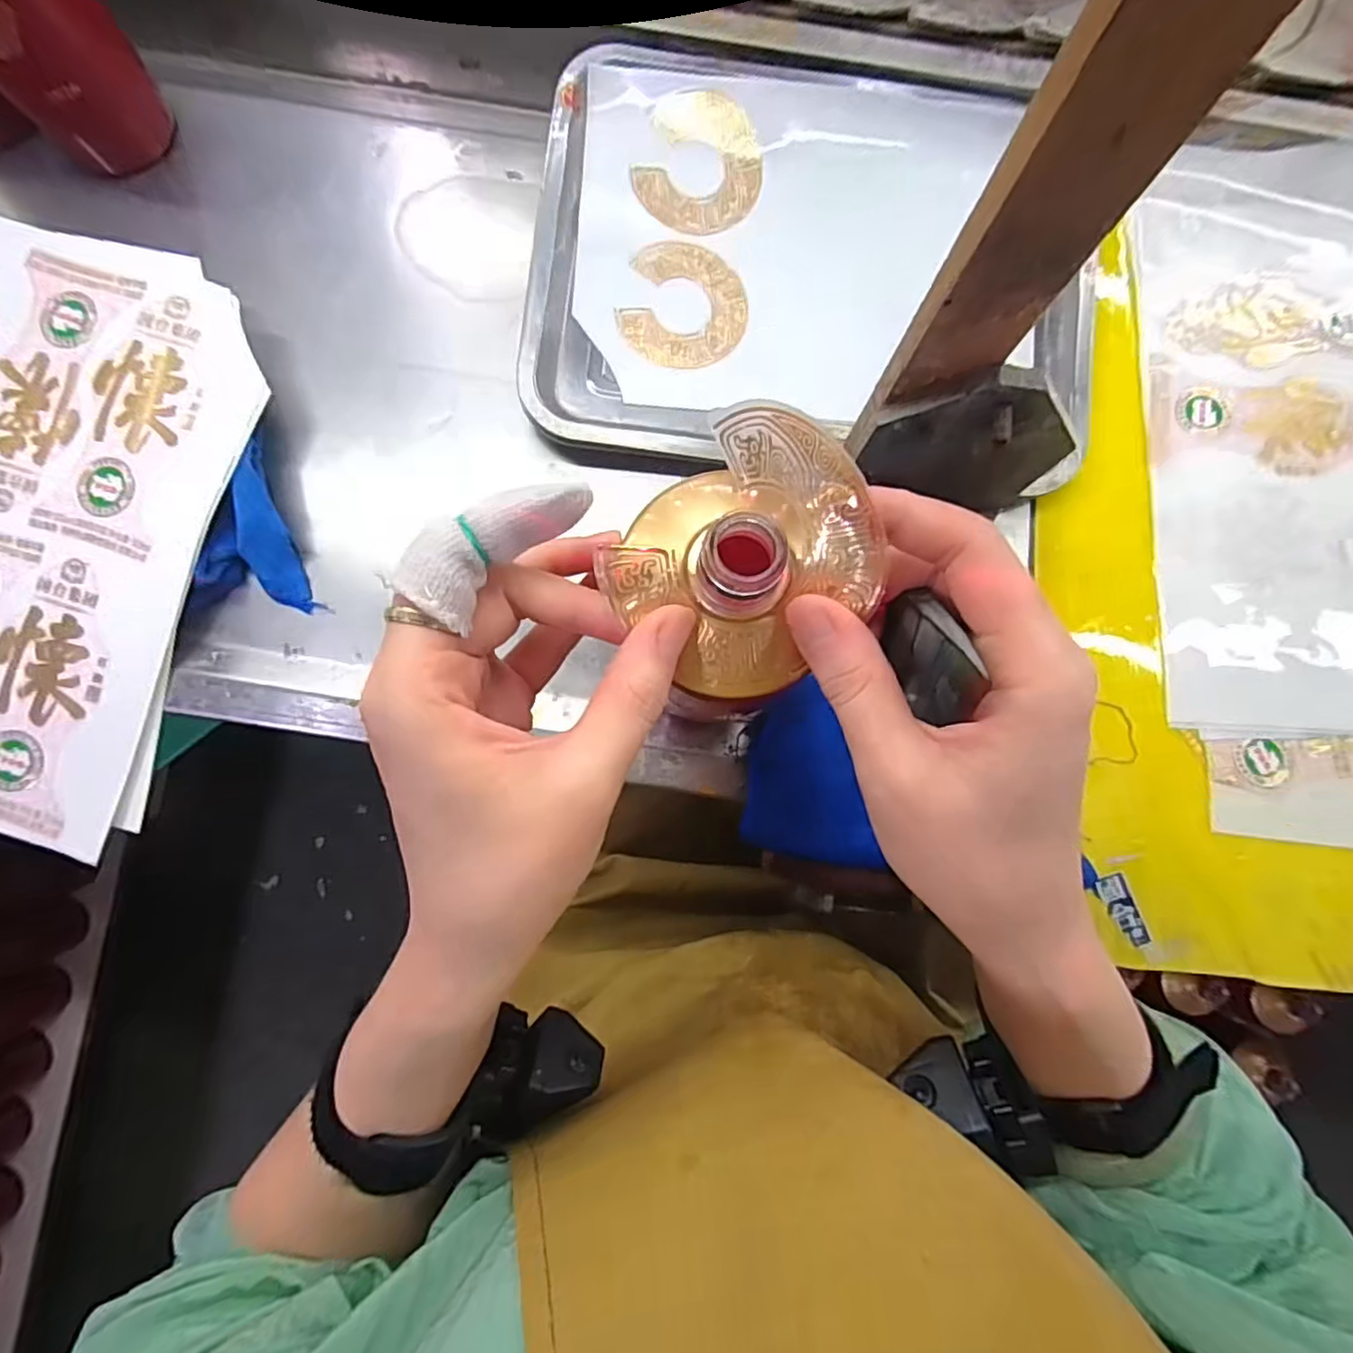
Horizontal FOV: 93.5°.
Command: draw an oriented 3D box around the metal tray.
[{"bbox_3d":[0.085,-0.255,0.396,0.339,0.029,0.257,6,85,-1],"label":"metal tray"}]

